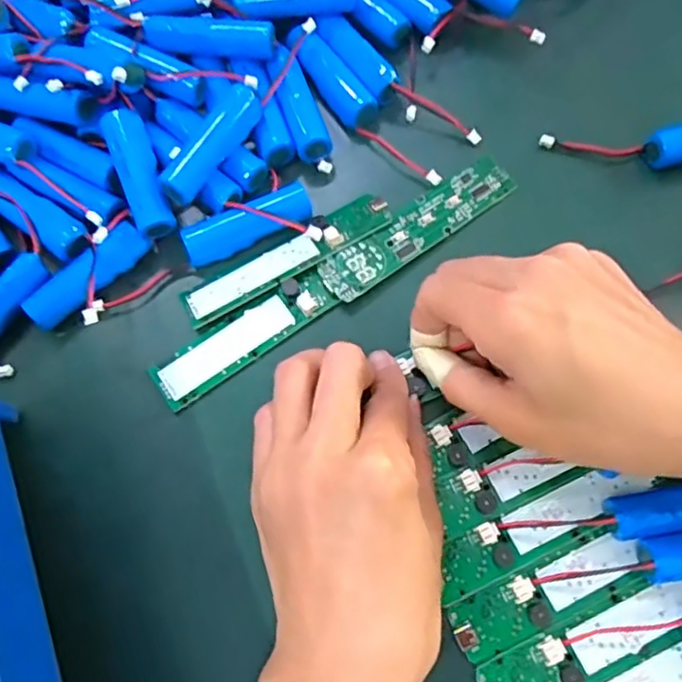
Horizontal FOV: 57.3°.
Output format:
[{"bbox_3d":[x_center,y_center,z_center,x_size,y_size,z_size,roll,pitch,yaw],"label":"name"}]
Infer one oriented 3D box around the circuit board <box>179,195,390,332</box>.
[{"bbox_3d":[-0.028,-0.043,0.319,0.113,0.011,0.023,-29,73,-8],"label":"circuit board"}]

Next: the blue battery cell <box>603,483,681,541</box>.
[{"bbox_3d":[0.147,0.070,0.266,0.069,0.022,0.018,-10,72,-2],"label":"blue battery cell"}]

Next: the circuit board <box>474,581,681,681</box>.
[{"bbox_3d":[0.111,0.125,0.259,0.112,0.006,0.026,-23,73,-7],"label":"circuit board"}]

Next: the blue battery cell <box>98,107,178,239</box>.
[{"bbox_3d":[-0.103,-0.086,0.318,0.020,0.016,0.068,-20,72,-6],"label":"blue battery cell"}]

